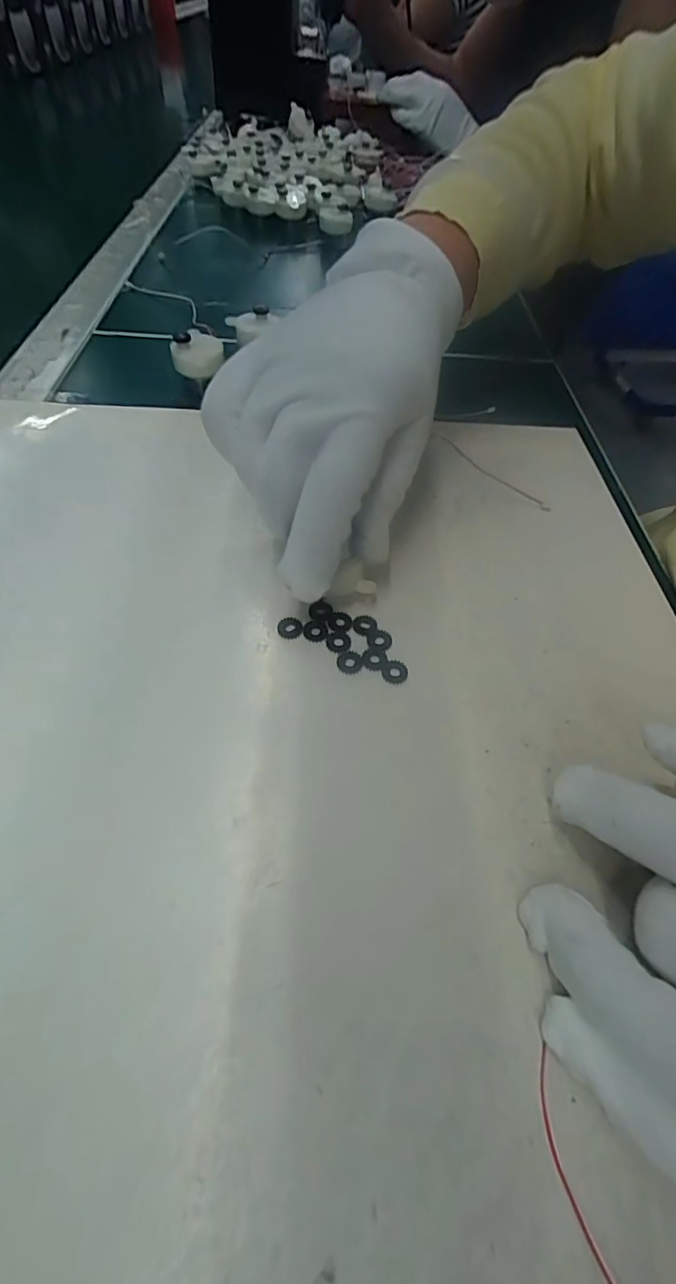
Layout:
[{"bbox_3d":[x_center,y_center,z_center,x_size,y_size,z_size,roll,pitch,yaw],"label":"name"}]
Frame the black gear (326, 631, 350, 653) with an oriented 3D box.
[{"bbox_3d":[0.000,-0.001,0.214,0.010,0.004,0.011,5,54,-1],"label":"black gear"}]

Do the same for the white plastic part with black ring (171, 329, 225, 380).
[{"bbox_3d":[-0.087,-0.180,0.309,0.032,0.018,0.029,-8,55,-10],"label":"white plastic part with black ring"}]

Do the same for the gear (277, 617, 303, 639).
[{"bbox_3d":[-0.021,-0.007,0.216,0.011,0.004,0.010,-6,55,-8],"label":"gear"}]

